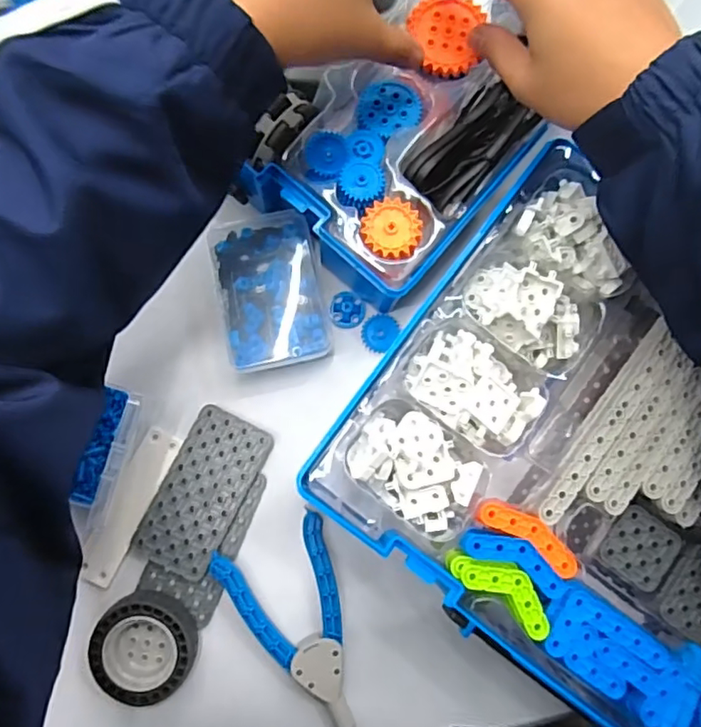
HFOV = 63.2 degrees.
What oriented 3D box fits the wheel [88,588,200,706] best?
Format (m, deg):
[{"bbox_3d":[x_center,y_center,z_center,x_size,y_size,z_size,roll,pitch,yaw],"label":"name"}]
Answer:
[{"bbox_3d":[-0.124,0.171,0.344,0.058,0.023,0.058,0,82,-3],"label":"wheel"}]

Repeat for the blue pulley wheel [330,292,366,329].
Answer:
[{"bbox_3d":[-0.002,-0.036,0.385,0.023,0.005,0.024,0,82,-3],"label":"blue pulley wheel"}]

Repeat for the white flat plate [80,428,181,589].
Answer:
[{"bbox_3d":[-0.140,0.090,0.360,0.023,0.005,0.100,26,82,1],"label":"white flat plate"}]

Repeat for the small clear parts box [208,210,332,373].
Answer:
[{"bbox_3d":[-0.052,-0.047,0.373,0.065,0.028,0.101,-11,83,-4],"label":"small clear parts box"}]

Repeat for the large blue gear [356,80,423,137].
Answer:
[{"bbox_3d":[0.024,-0.158,0.353,0.039,0.005,0.036,-4,83,-3],"label":"large blue gear"}]

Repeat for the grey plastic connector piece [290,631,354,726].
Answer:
[{"bbox_3d":[-0.018,0.198,0.350,0.031,0.013,0.057,-8,92,-6],"label":"grey plastic connector piece"}]

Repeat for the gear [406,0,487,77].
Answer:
[{"bbox_3d":[0.059,-0.200,0.346,0.045,0.006,0.048,0,82,-3],"label":"gear"}]

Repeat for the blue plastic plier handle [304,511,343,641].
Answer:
[{"bbox_3d":[-0.017,0.132,0.359,0.013,0.014,0.076,-11,83,-4],"label":"blue plastic plier handle"}]

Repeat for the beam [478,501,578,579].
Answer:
[{"bbox_3d":[0.099,0.095,0.317,0.061,0.010,0.017,34,82,2],"label":"beam"}]

